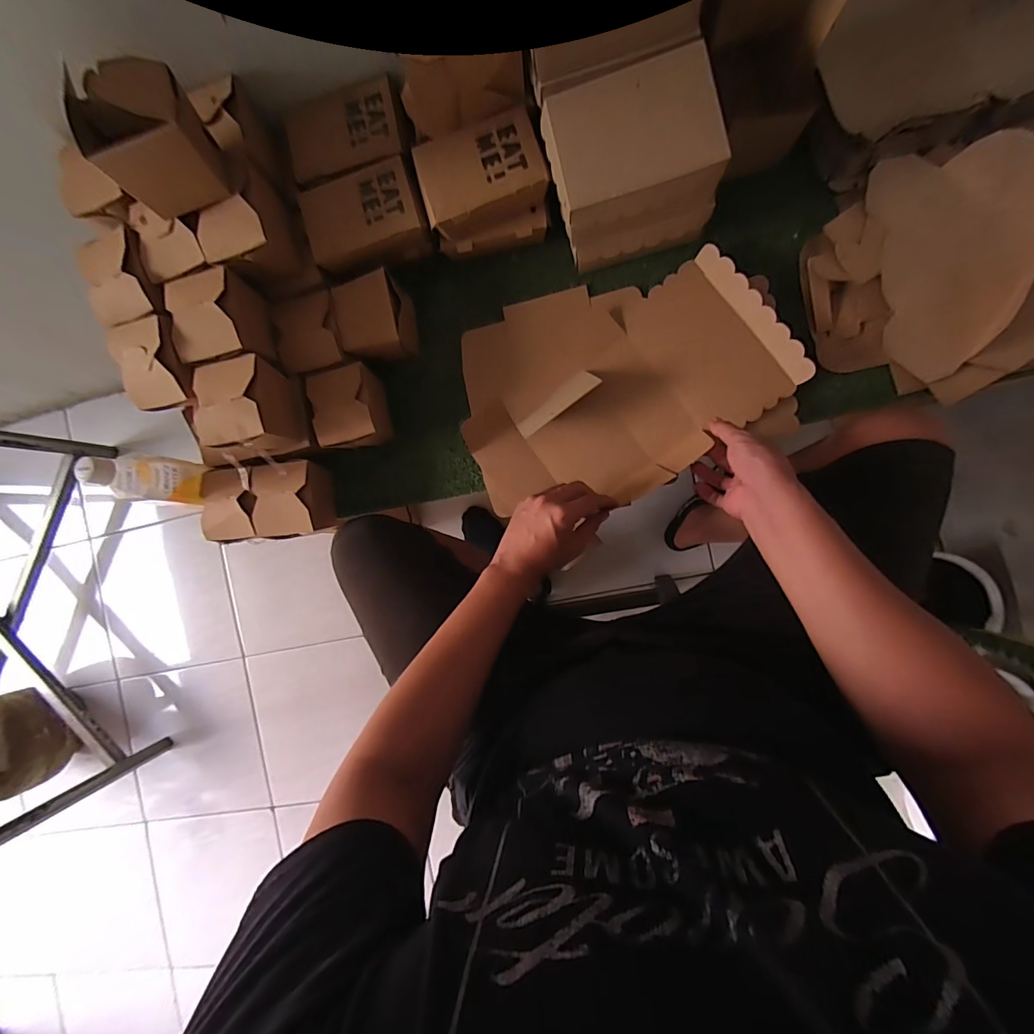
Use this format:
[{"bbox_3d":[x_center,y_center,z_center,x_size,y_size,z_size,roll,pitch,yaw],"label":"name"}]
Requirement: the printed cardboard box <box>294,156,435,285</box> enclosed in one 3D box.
[{"bbox_3d":[-0.193,-0.380,0.585,0.146,0.060,0.100,-17,87,9],"label":"printed cardboard box"}]

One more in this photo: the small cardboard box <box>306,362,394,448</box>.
[{"bbox_3d":[-0.224,-0.144,0.623,0.085,0.075,0.104,-11,88,9],"label":"small cardboard box"}]

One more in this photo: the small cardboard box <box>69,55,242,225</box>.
[{"bbox_3d":[-0.368,-0.384,0.452,0.099,0.097,0.086,-14,88,9],"label":"small cardboard box"}]

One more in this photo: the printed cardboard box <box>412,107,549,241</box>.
[{"bbox_3d":[-0.042,-0.419,0.556,0.147,0.059,0.091,-16,87,9],"label":"printed cardboard box"}]

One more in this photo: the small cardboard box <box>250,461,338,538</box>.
[{"bbox_3d":[-0.308,-0.024,0.623,0.096,0.068,0.098,-4,89,9],"label":"small cardboard box"}]

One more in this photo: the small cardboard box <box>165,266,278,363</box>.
[{"bbox_3d":[-0.359,-0.237,0.551,0.086,0.075,0.099,-9,89,9],"label":"small cardboard box"}]

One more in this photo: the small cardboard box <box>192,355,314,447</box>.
[{"bbox_3d":[-0.331,-0.134,0.561,0.085,0.095,0.104,-10,88,9],"label":"small cardboard box"}]

